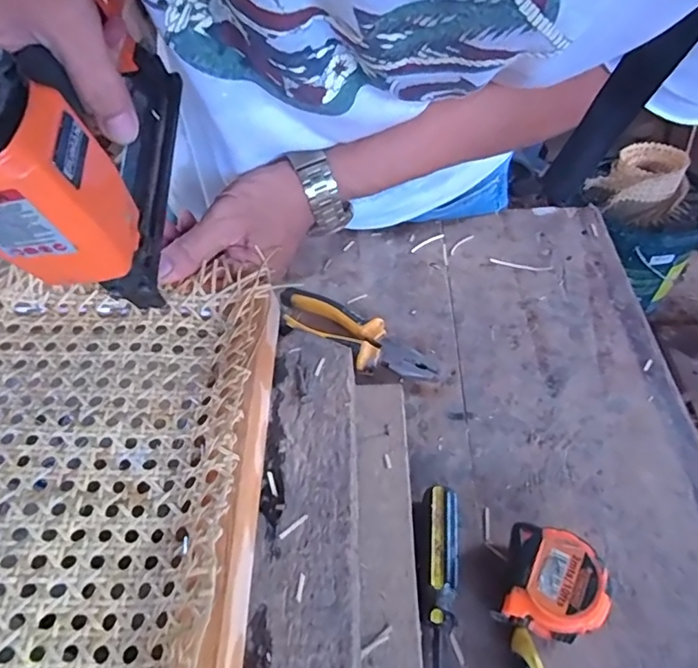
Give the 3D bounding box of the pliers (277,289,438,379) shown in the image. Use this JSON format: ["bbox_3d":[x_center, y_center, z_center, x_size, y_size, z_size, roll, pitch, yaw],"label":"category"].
[{"bbox_3d":[0.000,-0.001,0.480,0.169,0.023,0.047,36,62,29],"label":"pliers"}]

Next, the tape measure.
[{"bbox_3d":[0.125,0.154,0.329,0.055,0.038,0.058,13,53,15],"label":"tape measure"}]

